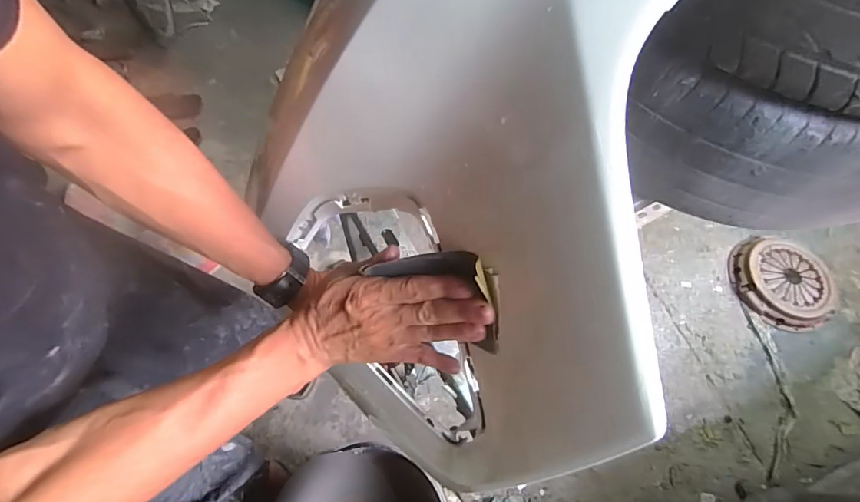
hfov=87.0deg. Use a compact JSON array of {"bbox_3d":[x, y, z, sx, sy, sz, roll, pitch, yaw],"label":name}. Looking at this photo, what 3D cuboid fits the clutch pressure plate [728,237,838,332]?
[{"bbox_3d":[1.041,0.095,1.334,0.267,0.050,0.275,0,65,0],"label":"clutch pressure plate"}]

